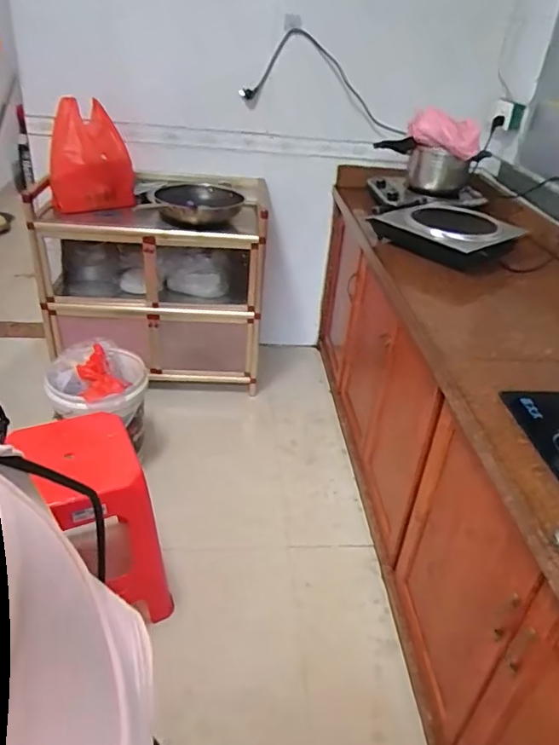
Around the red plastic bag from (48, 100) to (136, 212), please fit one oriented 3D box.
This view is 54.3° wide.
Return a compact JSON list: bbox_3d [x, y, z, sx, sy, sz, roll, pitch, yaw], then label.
[{"bbox_3d":[-0.590,-0.660,1.705,0.240,0.317,0.128,-8,35,-20],"label":"red plastic bag"}]

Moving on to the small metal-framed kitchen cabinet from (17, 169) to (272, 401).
[{"bbox_3d":[-0.443,-0.308,1.907,0.740,0.650,0.305,-1,33,-9],"label":"small metal-framed kitchen cabinet"}]

